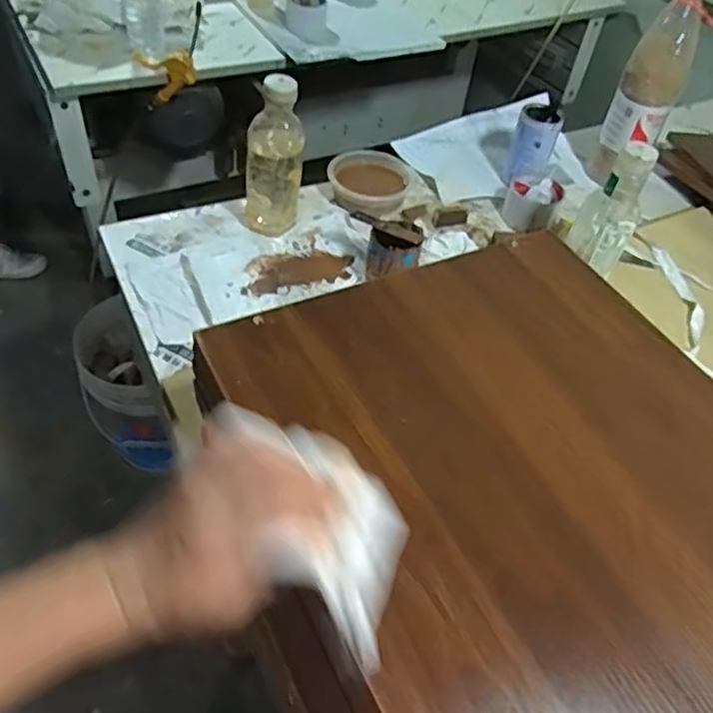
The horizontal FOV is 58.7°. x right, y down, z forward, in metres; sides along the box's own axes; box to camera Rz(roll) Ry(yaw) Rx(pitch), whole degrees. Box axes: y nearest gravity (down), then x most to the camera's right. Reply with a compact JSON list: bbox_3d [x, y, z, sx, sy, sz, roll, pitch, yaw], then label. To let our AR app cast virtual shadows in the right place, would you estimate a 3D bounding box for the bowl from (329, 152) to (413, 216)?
[{"bbox_3d":[0.018,-0.257,0.957,0.126,0.041,0.108,13,49,4],"label":"bowl"}]

